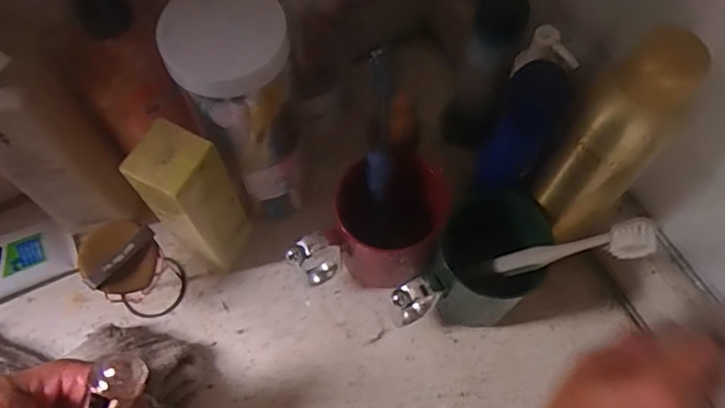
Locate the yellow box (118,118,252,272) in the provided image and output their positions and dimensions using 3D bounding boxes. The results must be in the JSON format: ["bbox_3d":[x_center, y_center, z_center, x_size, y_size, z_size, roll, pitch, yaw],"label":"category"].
[{"bbox_3d":[-0.114,0.003,0.415,0.042,0.153,0.047,29,68,12],"label":"yellow box"}]

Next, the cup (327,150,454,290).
[{"bbox_3d":[0.021,0.013,0.439,0.073,0.102,0.078,0,66,-1],"label":"cup"}]

